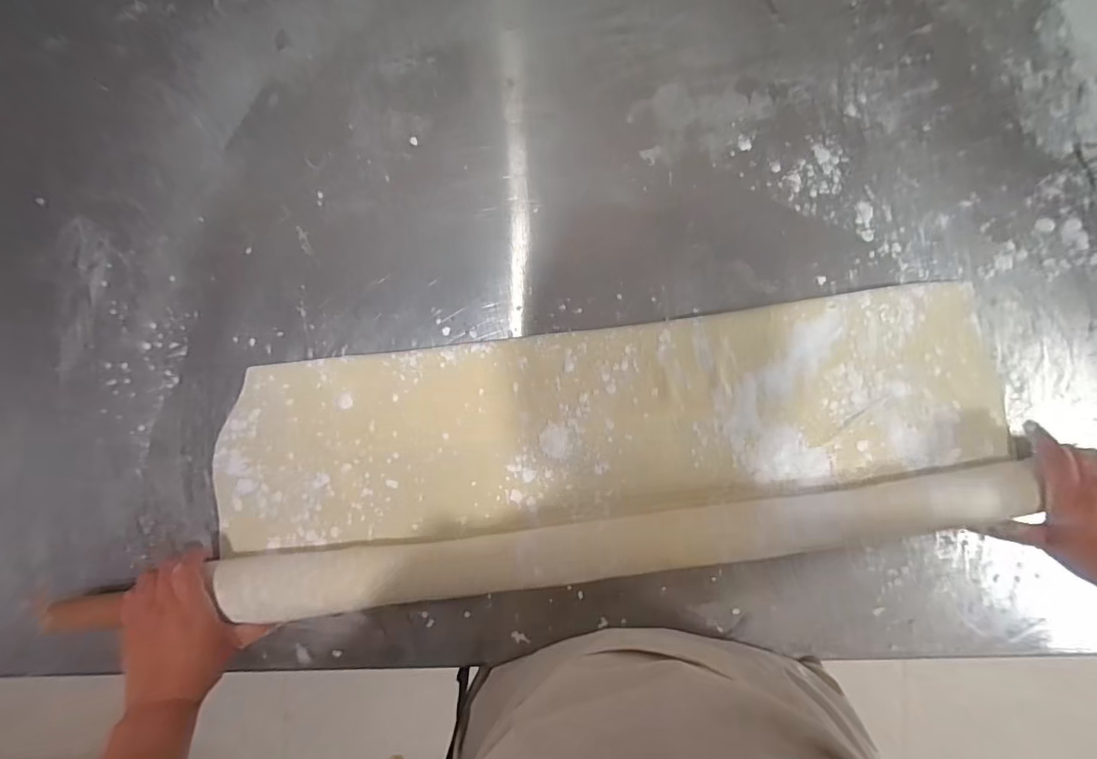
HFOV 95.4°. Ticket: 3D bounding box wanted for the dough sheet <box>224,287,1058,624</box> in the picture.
[{"bbox_3d":[0.060,0.065,0.471,0.743,0.051,0.229,-7,89,0],"label":"dough sheet"}]

